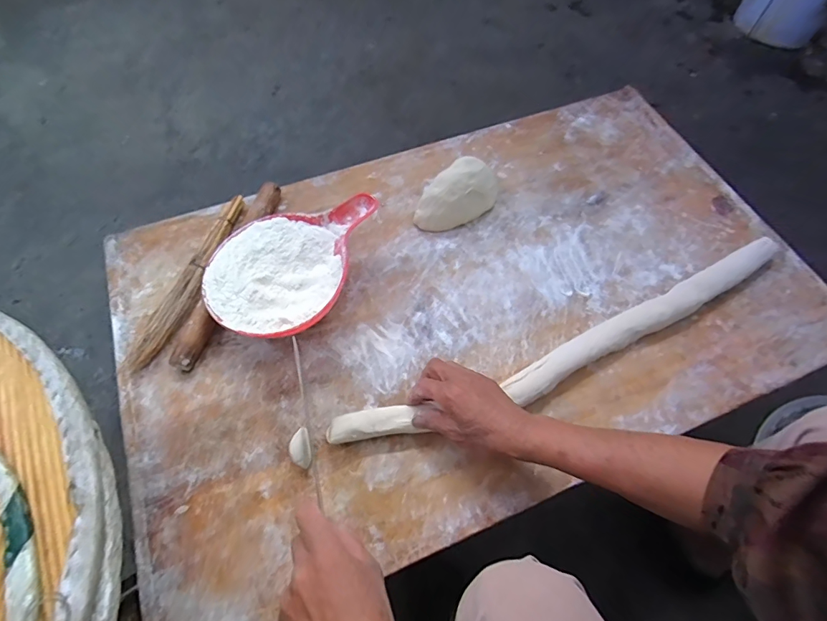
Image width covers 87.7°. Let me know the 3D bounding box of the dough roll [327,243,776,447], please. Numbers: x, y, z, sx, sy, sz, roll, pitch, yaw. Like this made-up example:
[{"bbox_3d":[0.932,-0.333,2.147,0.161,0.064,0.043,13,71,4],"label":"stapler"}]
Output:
[{"bbox_3d":[0.198,0.039,0.505,0.610,0.022,0.063,-21,68,-10],"label":"dough roll"}]

